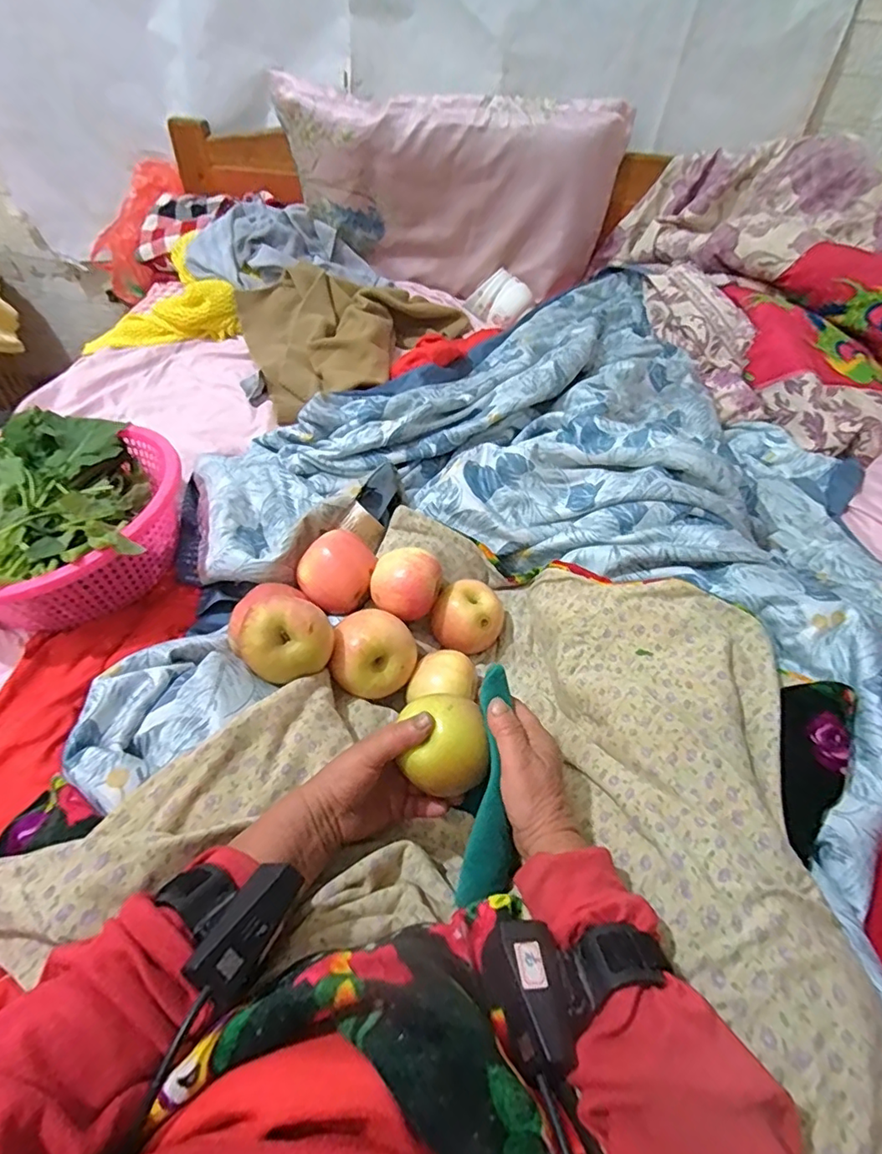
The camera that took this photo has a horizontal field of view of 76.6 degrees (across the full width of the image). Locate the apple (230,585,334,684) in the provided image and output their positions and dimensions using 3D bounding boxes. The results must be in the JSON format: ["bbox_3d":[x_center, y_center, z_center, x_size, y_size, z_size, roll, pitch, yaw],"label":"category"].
[{"bbox_3d":[-0.153,0.063,0.549,0.076,0.072,0.084,37,56,26],"label":"apple"}]

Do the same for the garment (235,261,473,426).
[{"bbox_3d":[-0.150,-0.505,1.133,0.462,0.091,0.403,-17,51,-18],"label":"garment"}]

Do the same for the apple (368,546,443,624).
[{"bbox_3d":[-0.042,0.009,0.650,0.072,0.062,0.079,12,48,8],"label":"apple"}]

